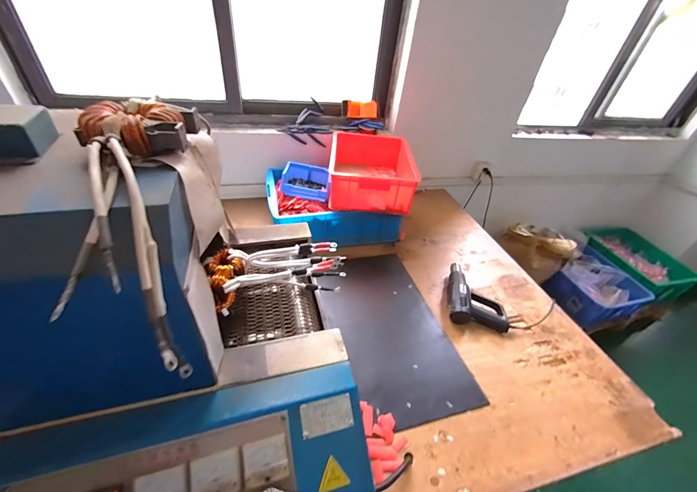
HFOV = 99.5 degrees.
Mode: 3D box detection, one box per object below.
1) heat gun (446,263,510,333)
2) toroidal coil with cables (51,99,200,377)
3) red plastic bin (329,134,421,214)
[{"bbox_3d":[0.420,0.162,0.982,0.178,0.065,0.232,11,39,6],"label":"heat gun"},{"bbox_3d":[-0.236,-0.057,0.341,0.118,0.086,0.399,-11,59,-15],"label":"toroidal coil with cables"},{"bbox_3d":[0.082,-0.295,1.150,0.299,0.143,0.391,4,39,-4],"label":"red plastic bin"}]

